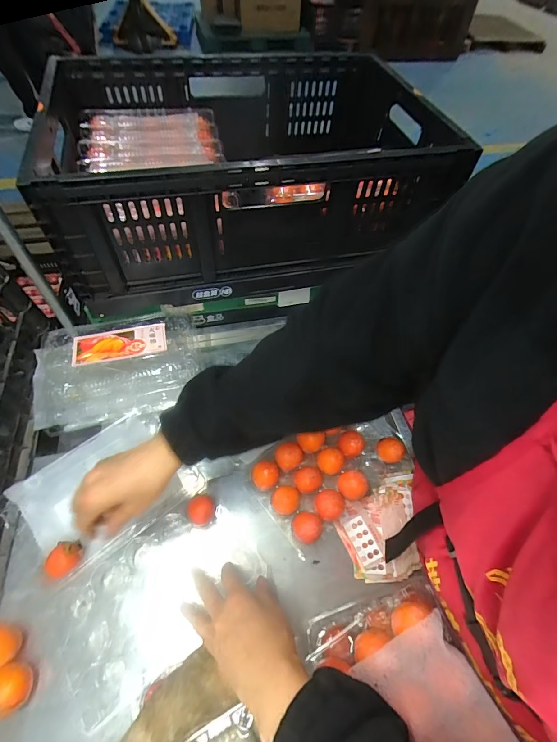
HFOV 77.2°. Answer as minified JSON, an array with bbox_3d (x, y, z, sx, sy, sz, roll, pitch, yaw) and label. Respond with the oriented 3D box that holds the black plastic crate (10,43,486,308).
[{"bbox_3d":[-0.061,-0.366,0.620,0.630,0.207,0.405,-11,58,-10],"label":"black plastic crate"}]

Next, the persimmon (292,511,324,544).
[{"bbox_3d":[0.040,0.223,0.490,0.042,0.050,0.042,6,57,1],"label":"persimmon"}]

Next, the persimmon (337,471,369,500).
[{"bbox_3d":[0.107,0.173,0.517,0.039,0.043,0.038,16,57,7],"label":"persimmon"}]

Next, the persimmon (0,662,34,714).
[{"bbox_3d":[-0.303,0.356,0.393,0.040,0.032,0.042,1,57,-2],"label":"persimmon"}]

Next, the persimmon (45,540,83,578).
[{"bbox_3d":[-0.275,0.246,0.455,0.039,0.038,0.041,1,57,-2],"label":"persimmon"}]

